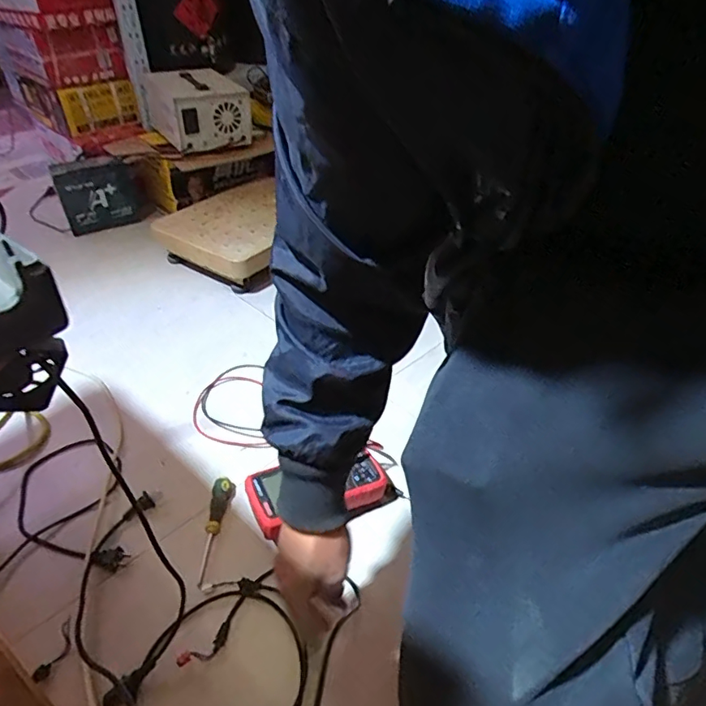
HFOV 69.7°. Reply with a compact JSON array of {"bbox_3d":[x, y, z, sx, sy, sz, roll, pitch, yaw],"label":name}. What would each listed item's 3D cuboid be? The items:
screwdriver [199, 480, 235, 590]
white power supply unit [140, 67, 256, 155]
[{"bbox_3d":[-0.186,0.235,0.692,0.028,0.023,0.160,-1,40,-1],"label":"screwdriver"},{"bbox_3d":[-0.420,-0.680,1.389,0.219,0.151,0.342,-19,44,-22],"label":"white power supply unit"}]

